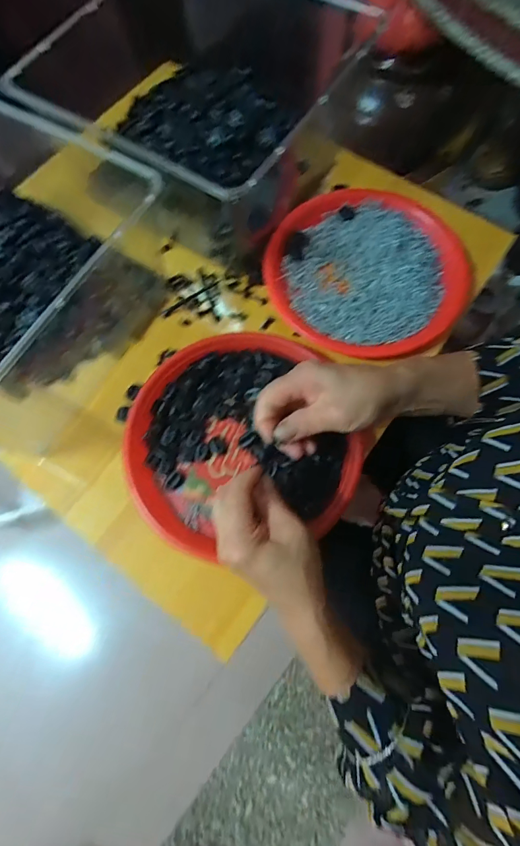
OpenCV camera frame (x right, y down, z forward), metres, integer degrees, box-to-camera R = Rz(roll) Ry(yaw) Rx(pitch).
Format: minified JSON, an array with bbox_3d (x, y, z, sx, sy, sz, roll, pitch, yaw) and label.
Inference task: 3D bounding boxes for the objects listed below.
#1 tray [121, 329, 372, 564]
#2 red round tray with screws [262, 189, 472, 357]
[{"bbox_3d":[-0.019,0.016,0.404,0.237,0.044,0.236,-1,72,2],"label":"tray"},{"bbox_3d":[0.130,-0.184,0.471,0.235,0.020,0.223,-1,72,2],"label":"red round tray with screws"}]

